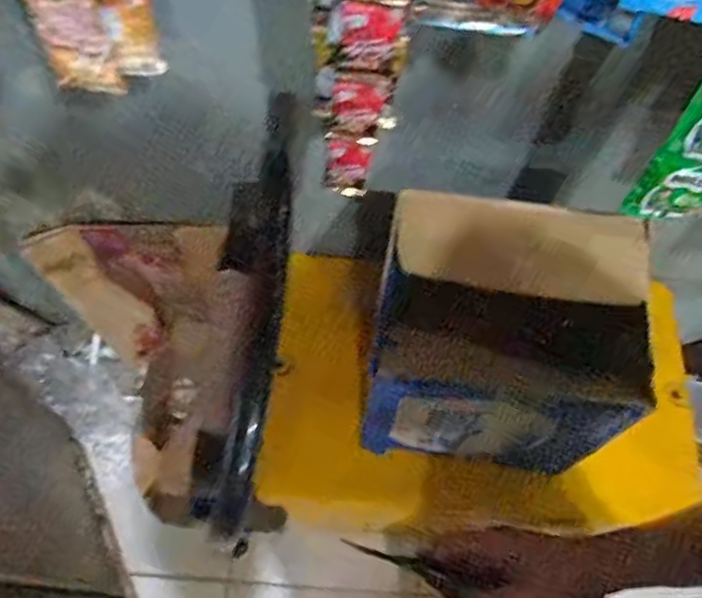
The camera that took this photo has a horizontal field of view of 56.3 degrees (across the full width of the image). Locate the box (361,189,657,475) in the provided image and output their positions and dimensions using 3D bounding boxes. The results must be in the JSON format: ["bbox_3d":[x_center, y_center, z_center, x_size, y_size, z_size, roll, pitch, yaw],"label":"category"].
[{"bbox_3d":[0.197,0.059,0.912,0.304,0.316,0.254,10,63,3],"label":"box"}]

